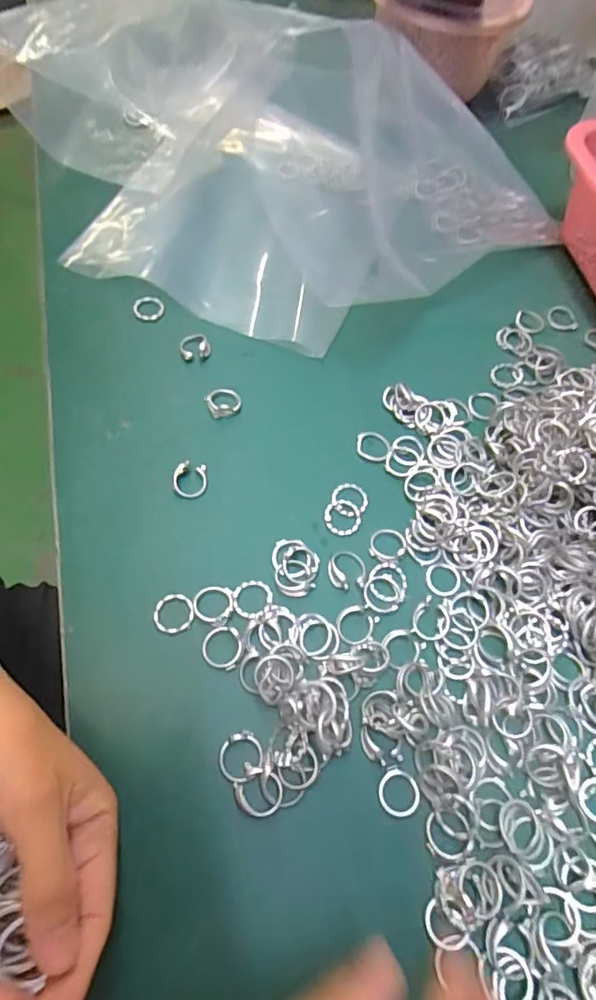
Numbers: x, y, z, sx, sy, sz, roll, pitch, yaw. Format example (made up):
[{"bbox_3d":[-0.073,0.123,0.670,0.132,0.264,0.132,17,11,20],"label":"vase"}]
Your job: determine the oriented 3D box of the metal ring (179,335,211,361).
[{"bbox_3d":[-0.071,-0.107,0.387,0.020,0.009,0.021,2,62,-3],"label":"metal ring"}]

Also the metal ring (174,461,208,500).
[{"bbox_3d":[-0.066,-0.013,0.341,0.020,0.006,0.024,-3,62,-6],"label":"metal ring"}]

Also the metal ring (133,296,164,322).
[{"bbox_3d":[-0.108,-0.138,0.402,0.021,0.004,0.020,2,62,-3],"label":"metal ring"}]

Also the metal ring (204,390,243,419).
[{"bbox_3d":[-0.050,-0.065,0.371,0.021,0.008,0.023,2,62,-3],"label":"metal ring"}]

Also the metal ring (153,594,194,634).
[{"bbox_3d":[-0.068,0.061,0.303,0.021,0.004,0.021,-5,62,-7],"label":"metal ring"}]

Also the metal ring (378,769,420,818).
[{"bbox_3d":[0.049,0.141,0.269,0.019,0.004,0.021,-6,62,-7],"label":"metal ring"}]

